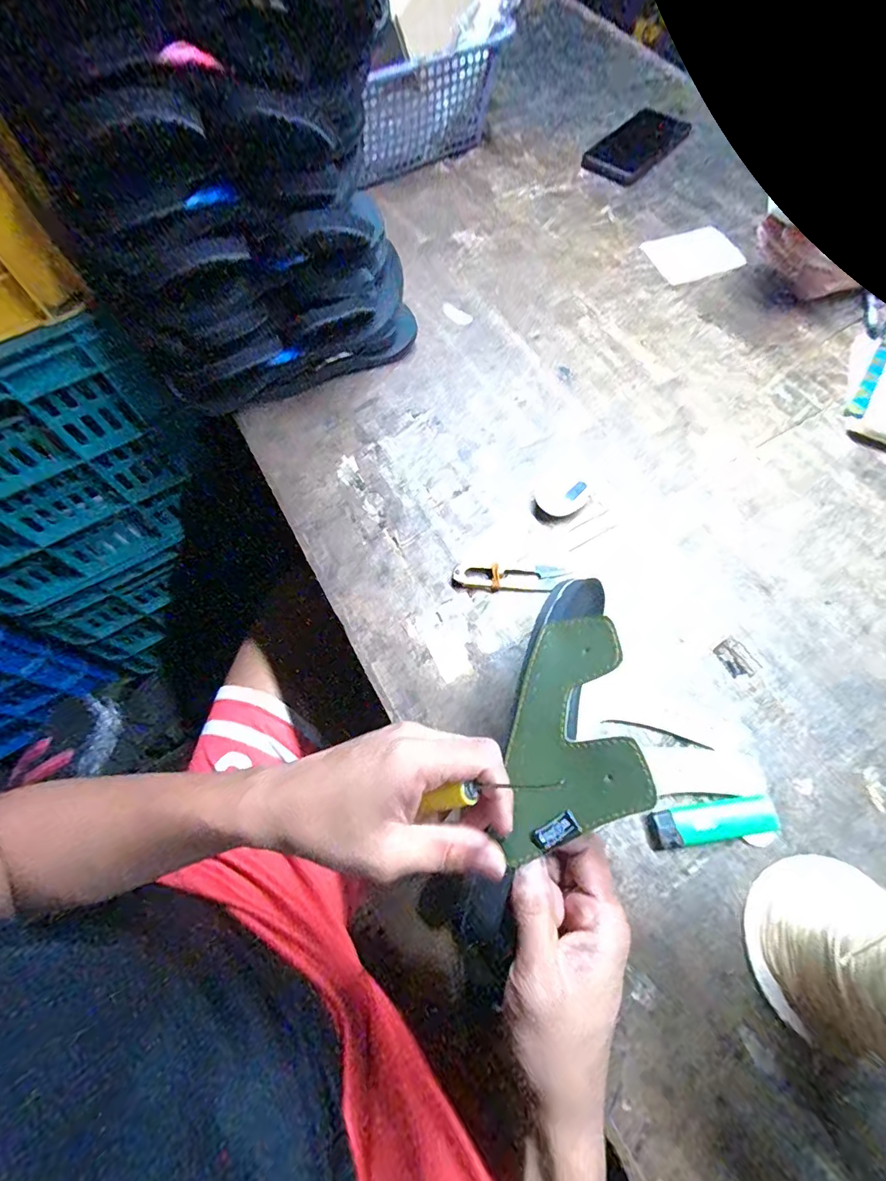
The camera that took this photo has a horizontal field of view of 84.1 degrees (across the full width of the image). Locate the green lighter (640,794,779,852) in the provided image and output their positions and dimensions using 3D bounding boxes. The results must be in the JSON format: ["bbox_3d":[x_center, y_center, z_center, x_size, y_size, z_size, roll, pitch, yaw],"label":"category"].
[{"bbox_3d":[0.184,0.159,0.336,0.085,0.010,0.025,-10,67,-3],"label":"green lighter"}]

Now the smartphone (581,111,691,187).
[{"bbox_3d":[0.262,-0.605,0.667,0.086,0.004,0.158,41,75,16],"label":"smartphone"}]

